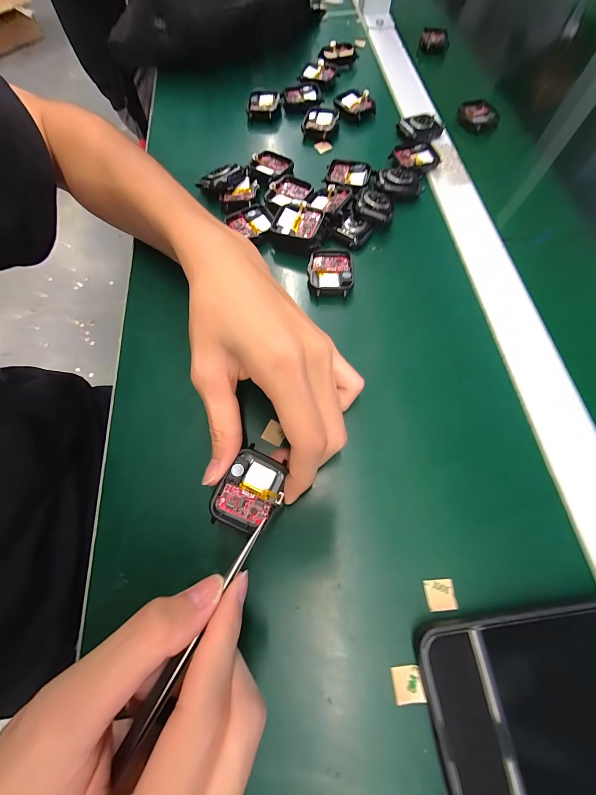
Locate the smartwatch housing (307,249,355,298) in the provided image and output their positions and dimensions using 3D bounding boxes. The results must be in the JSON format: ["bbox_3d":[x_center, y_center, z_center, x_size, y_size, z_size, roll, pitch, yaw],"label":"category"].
[{"bbox_3d":[0.028,-0.106,0.243,0.038,0.010,0.043,2,69,1],"label":"smartwatch housing"}]

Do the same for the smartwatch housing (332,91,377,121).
[{"bbox_3d":[0.067,-0.339,0.331,0.048,0.014,0.034,14,69,6],"label":"smartwatch housing"}]

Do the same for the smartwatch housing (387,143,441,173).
[{"bbox_3d":[0.120,-0.245,0.292,0.042,0.010,0.038,-21,70,-7],"label":"smartwatch housing"}]

